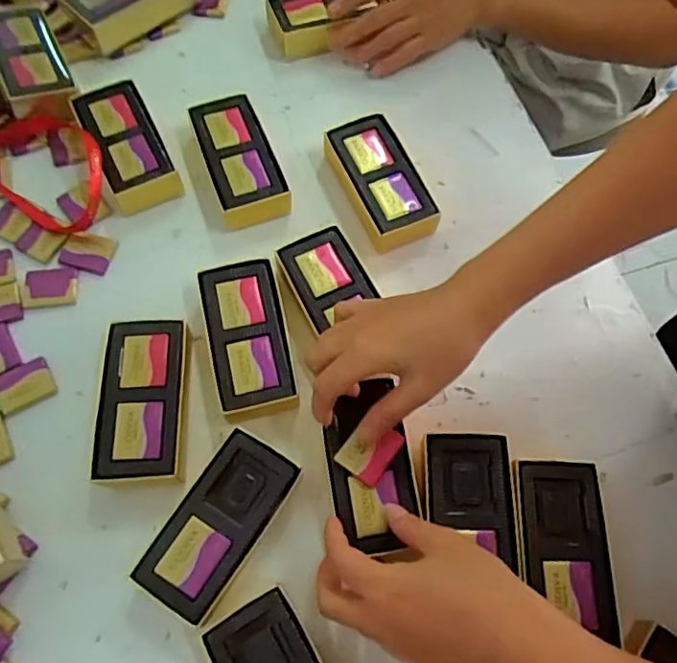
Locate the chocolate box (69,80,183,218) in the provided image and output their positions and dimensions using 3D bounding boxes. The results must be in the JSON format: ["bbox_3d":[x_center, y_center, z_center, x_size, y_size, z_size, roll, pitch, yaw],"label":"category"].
[{"bbox_3d":[-0.181,-0.161,0.491,0.055,0.034,0.112,-24,70,-12],"label":"chocolate box"}]

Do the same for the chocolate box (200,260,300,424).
[{"bbox_3d":[-0.068,0.008,0.432,0.056,0.031,0.118,-11,68,-7],"label":"chocolate box"}]

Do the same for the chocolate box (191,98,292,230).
[{"bbox_3d":[-0.084,-0.144,0.495,0.056,0.032,0.121,-19,69,-10],"label":"chocolate box"}]

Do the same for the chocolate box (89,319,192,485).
[{"bbox_3d":[-0.136,0.050,0.409,0.060,0.031,0.113,-2,67,-3],"label":"chocolate box"}]

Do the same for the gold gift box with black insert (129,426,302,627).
[{"bbox_3d":[-0.076,0.126,0.381,0.054,0.031,0.111,31,69,10],"label":"gold gift box with black insert"}]

